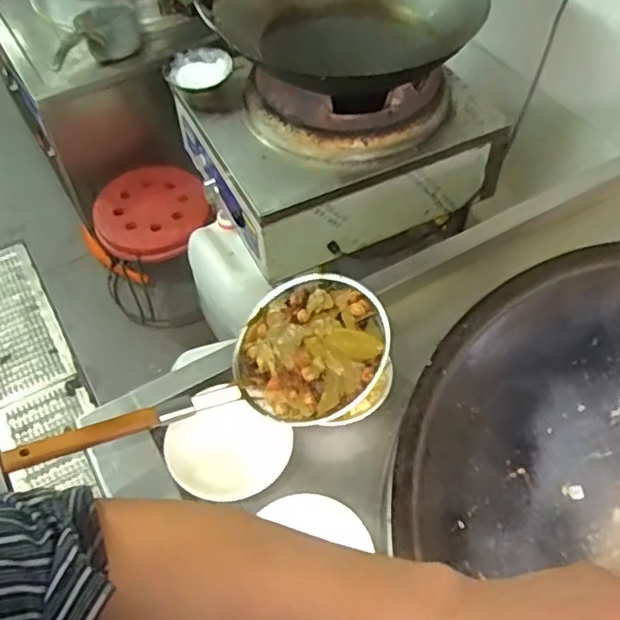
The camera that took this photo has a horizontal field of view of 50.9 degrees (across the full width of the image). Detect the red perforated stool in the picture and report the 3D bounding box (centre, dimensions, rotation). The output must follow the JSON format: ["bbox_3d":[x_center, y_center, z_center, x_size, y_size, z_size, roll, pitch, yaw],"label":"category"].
[{"bbox_3d":[-0.422,-0.147,1.834,0.314,0.400,0.312,-1,53,1],"label":"red perforated stool"}]

